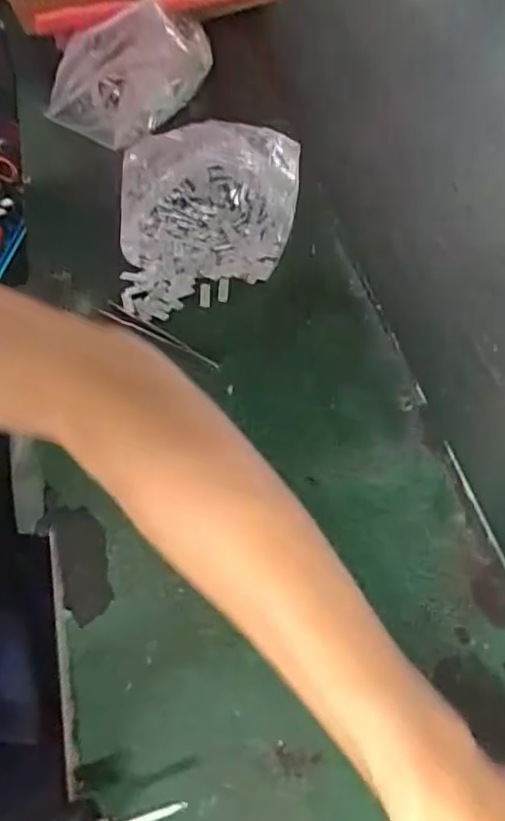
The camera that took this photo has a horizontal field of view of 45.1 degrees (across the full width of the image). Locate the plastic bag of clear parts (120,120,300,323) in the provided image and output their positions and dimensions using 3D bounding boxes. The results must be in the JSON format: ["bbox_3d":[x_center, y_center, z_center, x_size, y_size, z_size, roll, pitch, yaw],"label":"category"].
[{"bbox_3d":[-0.037,-0.186,0.558,0.168,0.088,0.217,-1,58,-2],"label":"plastic bag of clear parts"}]

